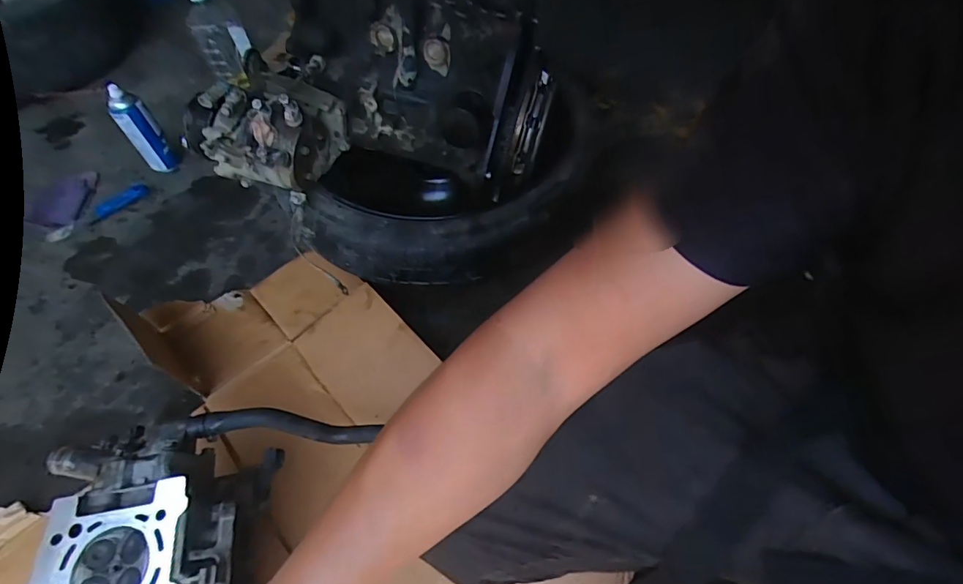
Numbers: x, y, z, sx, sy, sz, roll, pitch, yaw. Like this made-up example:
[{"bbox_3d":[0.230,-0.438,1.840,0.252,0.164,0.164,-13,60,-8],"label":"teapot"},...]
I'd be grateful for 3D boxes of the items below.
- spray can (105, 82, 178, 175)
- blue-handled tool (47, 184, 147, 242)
[{"bbox_3d":[-0.715,-0.340,1.002,0.063,0.182,0.055,-36,62,-19],"label":"spray can"},{"bbox_3d":[-0.791,-0.165,0.979,0.200,0.029,0.035,-32,61,-18],"label":"blue-handled tool"}]

